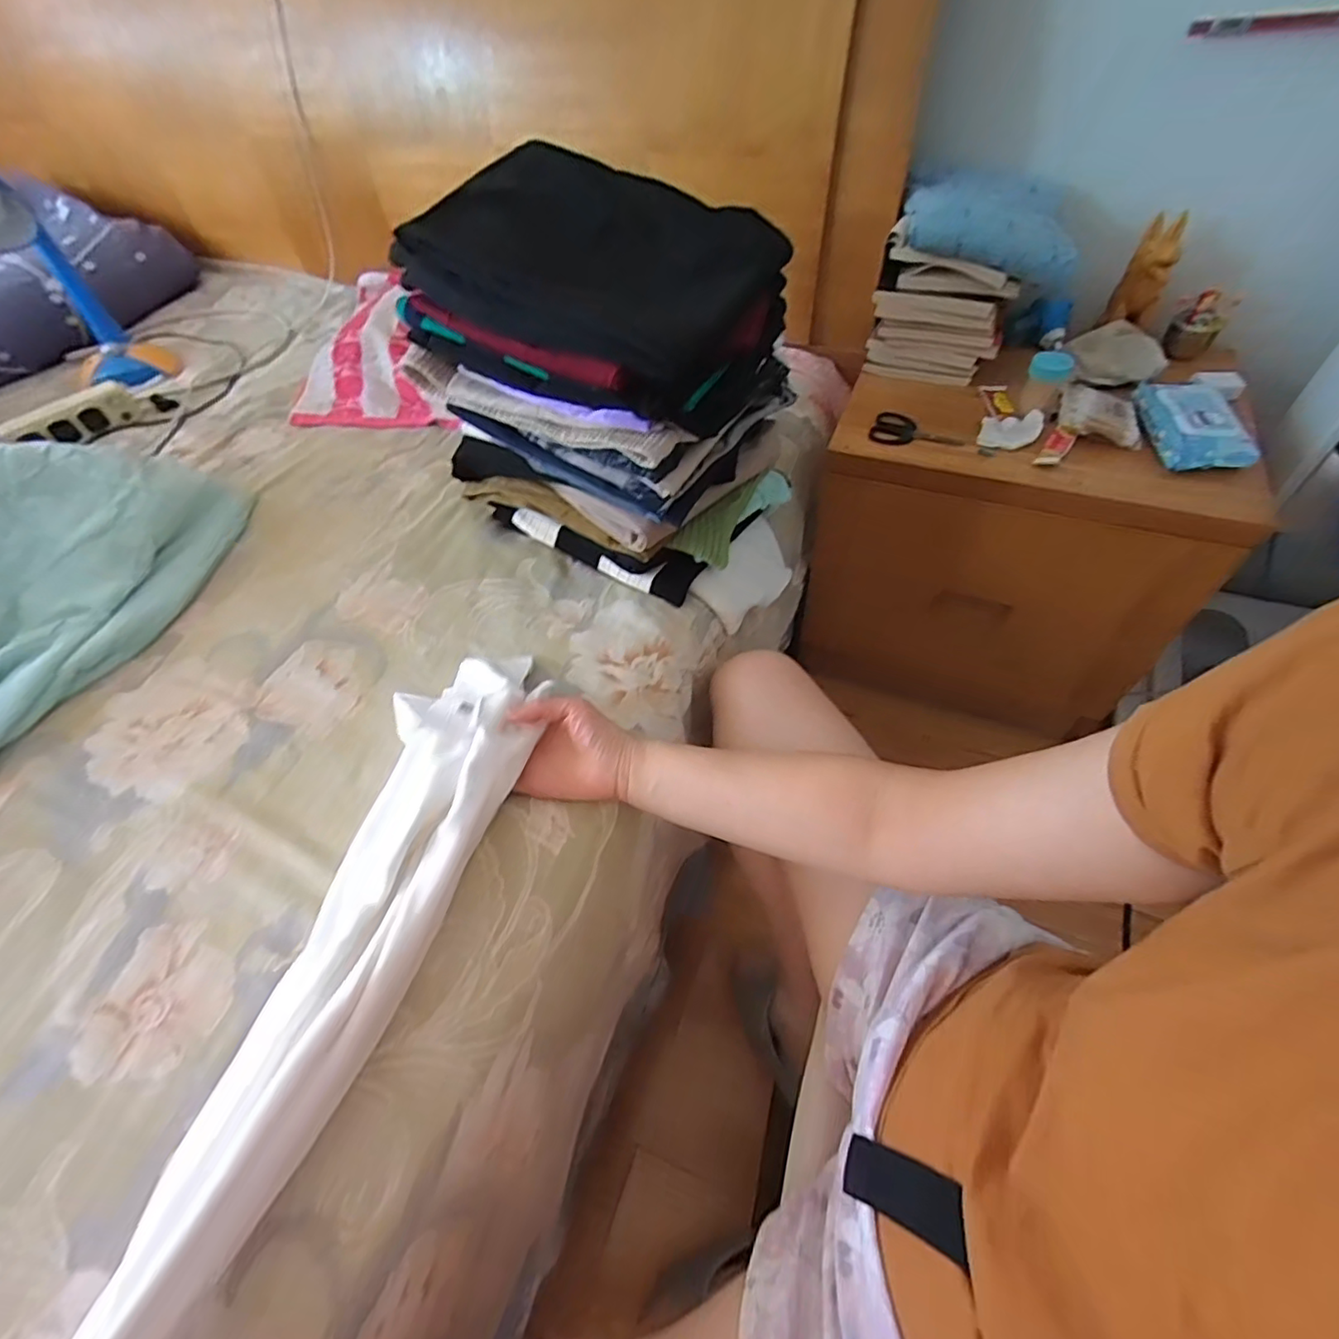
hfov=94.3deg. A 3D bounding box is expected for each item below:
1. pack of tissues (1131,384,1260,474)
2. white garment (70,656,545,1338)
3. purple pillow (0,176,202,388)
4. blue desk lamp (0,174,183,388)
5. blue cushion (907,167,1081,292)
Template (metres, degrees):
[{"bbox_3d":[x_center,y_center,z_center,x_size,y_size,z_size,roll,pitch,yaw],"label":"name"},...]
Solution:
[{"bbox_3d":[0.623,-0.296,0.745,0.100,0.031,0.151,6,53,8],"label":"pack of tissues"},{"bbox_3d":[-0.223,0.188,0.458,0.112,0.067,0.516,11,53,11],"label":"white garment"},{"bbox_3d":[-1.216,-0.721,1.149,0.396,0.154,0.475,20,56,18],"label":"purple pillow"},{"bbox_3d":[-0.957,-0.613,0.952,0.167,0.342,0.193,-35,58,-21],"label":"blue desk lamp"},{"bbox_3d":[0.398,-0.547,0.761,0.209,0.074,0.158,2,53,6],"label":"blue cushion"}]

